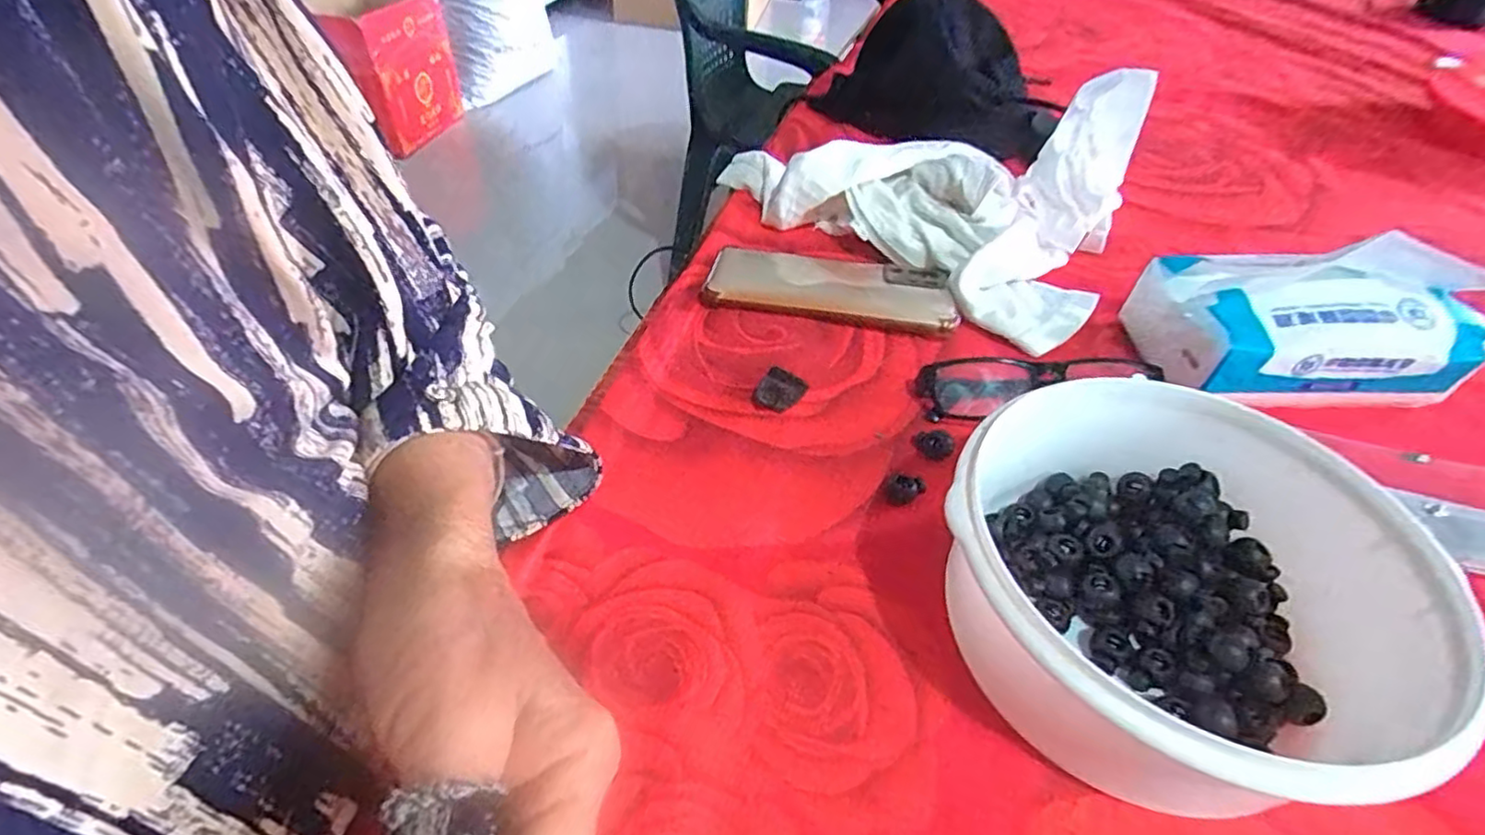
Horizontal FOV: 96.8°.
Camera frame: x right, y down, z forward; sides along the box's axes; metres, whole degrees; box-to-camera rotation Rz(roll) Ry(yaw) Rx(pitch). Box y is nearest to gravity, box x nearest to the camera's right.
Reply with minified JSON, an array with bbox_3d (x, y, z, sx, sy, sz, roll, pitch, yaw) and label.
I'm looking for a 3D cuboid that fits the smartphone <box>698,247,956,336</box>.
[{"bbox_3d":[0.059,-0.092,0.451,0.161,0.015,0.078,8,46,3],"label":"smartphone"}]

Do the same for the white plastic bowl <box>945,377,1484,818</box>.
[{"bbox_3d":[0.157,0.068,0.253,0.150,0.077,0.150,1,45,-1],"label":"white plastic bowl"}]

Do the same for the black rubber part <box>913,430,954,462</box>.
[{"bbox_3d":[0.104,0.014,0.354,0.016,0.005,0.020,-16,48,-18],"label":"black rubber part"}]

